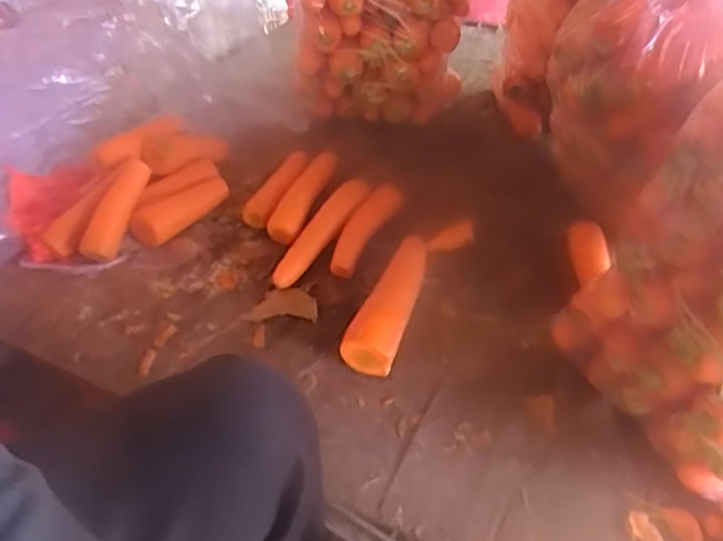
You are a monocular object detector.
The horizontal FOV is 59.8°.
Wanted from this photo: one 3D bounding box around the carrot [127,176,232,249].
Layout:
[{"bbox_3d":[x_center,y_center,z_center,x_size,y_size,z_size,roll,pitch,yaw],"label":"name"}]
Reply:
[{"bbox_3d":[-0.227,-0.077,0.792,0.035,0.045,0.131,29,51,29],"label":"carrot"}]

